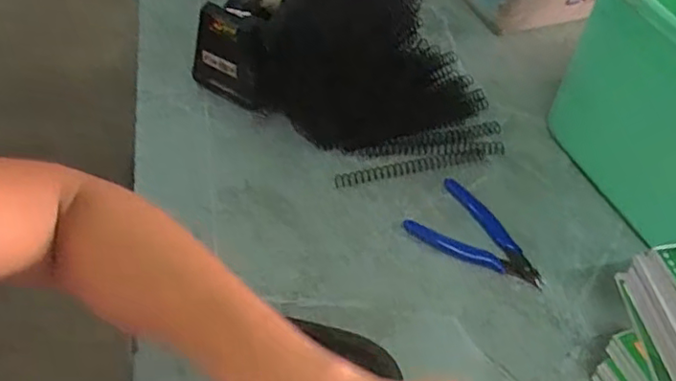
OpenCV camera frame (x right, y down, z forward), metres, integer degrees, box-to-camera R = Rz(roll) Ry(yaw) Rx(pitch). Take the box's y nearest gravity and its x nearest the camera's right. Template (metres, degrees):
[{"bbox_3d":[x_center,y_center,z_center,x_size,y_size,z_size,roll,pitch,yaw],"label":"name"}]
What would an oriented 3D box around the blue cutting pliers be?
[{"bbox_3d":[0.127,0.038,0.549,0.119,0.012,0.071,29,55,16],"label":"blue cutting pliers"}]

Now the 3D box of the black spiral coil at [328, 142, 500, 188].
[{"bbox_3d":[0.082,-0.027,0.597,0.177,0.008,0.016,-13,55,-15],"label":"black spiral coil"}]

